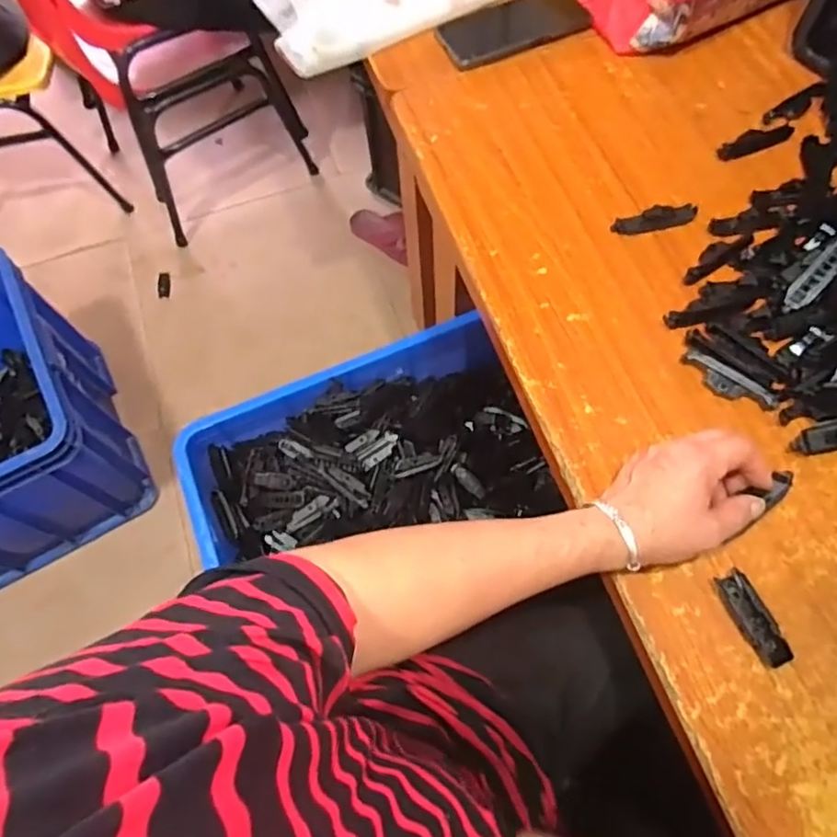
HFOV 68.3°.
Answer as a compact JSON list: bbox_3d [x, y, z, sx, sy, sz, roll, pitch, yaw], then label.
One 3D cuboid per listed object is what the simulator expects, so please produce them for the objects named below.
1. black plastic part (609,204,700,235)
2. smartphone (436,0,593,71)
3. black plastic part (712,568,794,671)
[{"bbox_3d":[0.228,-0.193,0.592,0.081,0.015,0.020,-8,67,-2],"label":"black plastic part"},{"bbox_3d":[0.107,-0.447,0.704,0.165,0.011,0.081,-23,68,-8],"label":"smartphone"},{"bbox_3d":[0.241,0.145,0.445,0.024,0.011,0.066,-22,68,-8],"label":"black plastic part"}]

